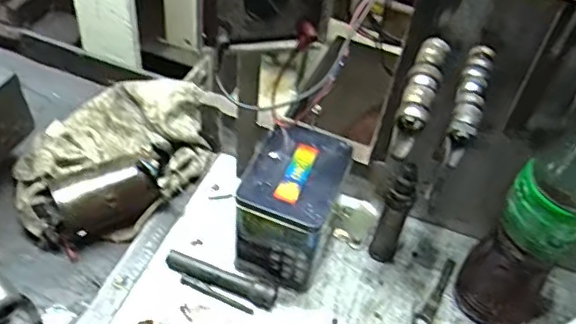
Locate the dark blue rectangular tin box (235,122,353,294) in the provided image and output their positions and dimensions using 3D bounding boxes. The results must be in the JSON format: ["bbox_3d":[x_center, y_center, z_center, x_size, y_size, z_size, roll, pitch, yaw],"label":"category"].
[{"bbox_3d":[0.004,0.051,0.609,0.087,0.126,0.126,18,49,11],"label":"dark blue rectangular tin box"}]

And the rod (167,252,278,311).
[{"bbox_3d":[-0.071,0.123,0.599,0.124,0.022,0.020,20,49,12],"label":"rod"}]

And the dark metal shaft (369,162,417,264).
[{"bbox_3d":[0.116,0.059,0.605,0.028,0.136,0.030,17,48,9],"label":"dark metal shaft"}]

